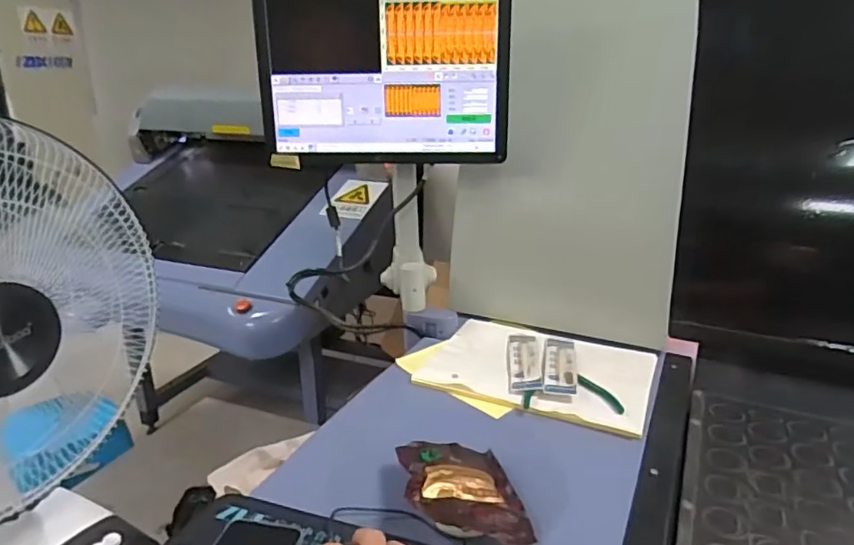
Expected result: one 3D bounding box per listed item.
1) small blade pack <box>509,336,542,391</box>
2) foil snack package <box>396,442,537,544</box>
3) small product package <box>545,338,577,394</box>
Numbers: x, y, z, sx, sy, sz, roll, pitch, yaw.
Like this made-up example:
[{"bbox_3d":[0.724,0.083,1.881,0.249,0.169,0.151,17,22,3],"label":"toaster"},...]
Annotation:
[{"bbox_3d":[0.144,0.127,0.851,0.043,0.011,0.170,3,19,6],"label":"small blade pack"},{"bbox_3d":[0.034,0.219,0.595,0.112,0.028,0.156,-2,19,-9],"label":"foil snack package"},{"bbox_3d":[0.197,0.130,0.845,0.045,0.015,0.178,5,19,12],"label":"small product package"}]

